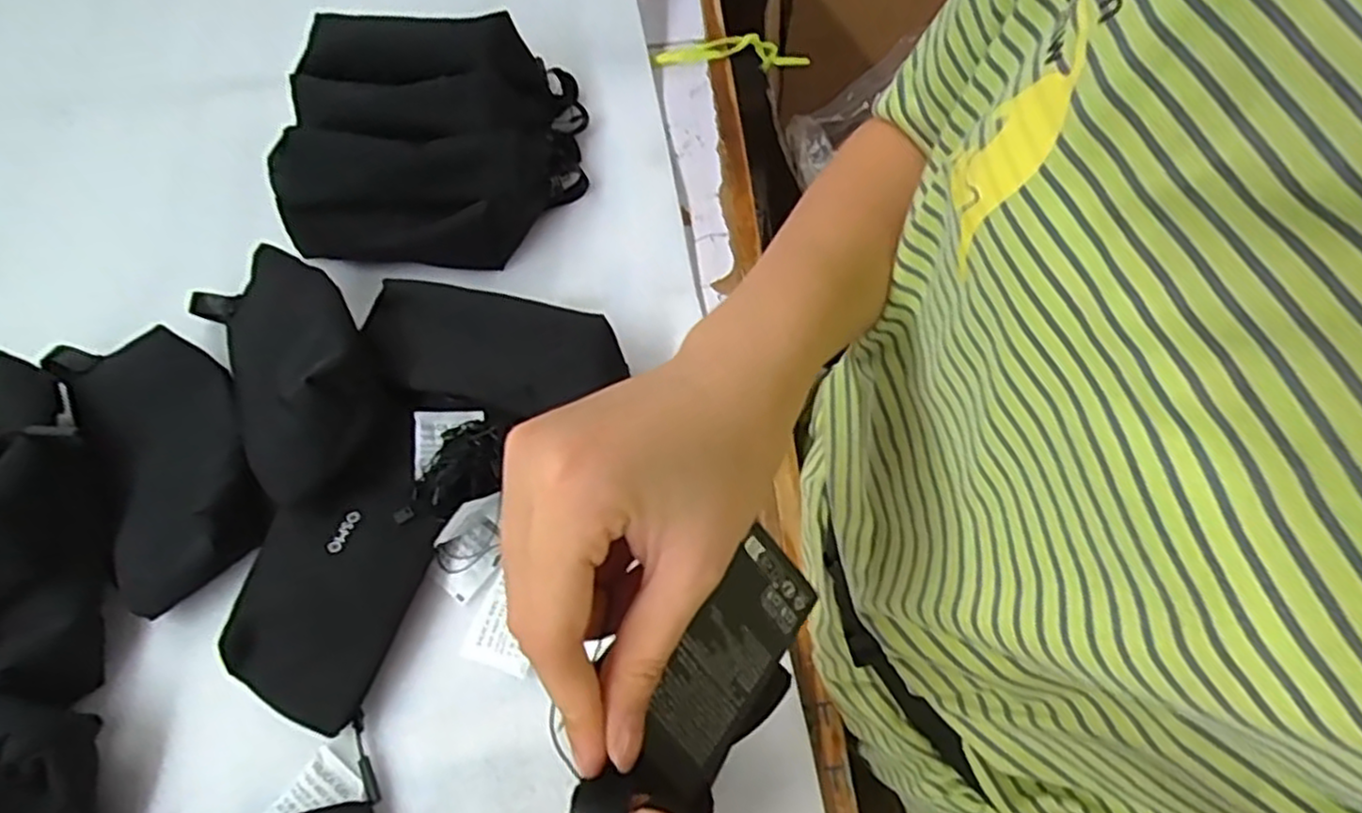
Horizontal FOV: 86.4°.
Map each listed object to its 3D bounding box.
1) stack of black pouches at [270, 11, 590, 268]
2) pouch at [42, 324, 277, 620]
[{"bbox_3d":[-0.181,-0.201,0.544,0.203,0.086,0.188,2,63,3],"label":"stack of black pouches"},{"bbox_3d":[-0.327,0.023,0.455,0.097,0.029,0.193,-30,65,-13],"label":"pouch"}]

